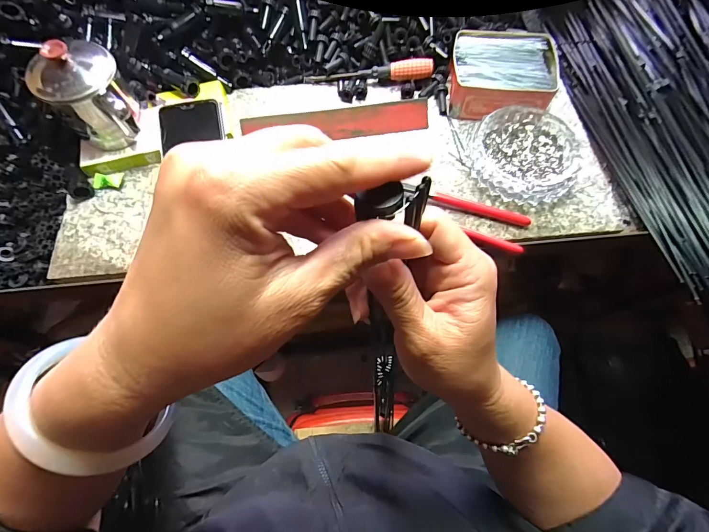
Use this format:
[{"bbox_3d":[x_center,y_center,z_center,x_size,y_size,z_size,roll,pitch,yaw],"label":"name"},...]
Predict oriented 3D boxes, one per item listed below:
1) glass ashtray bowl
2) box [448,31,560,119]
[{"bbox_3d":[0.199,-0.130,0.407,0.128,0.026,0.118,0,68,0],"label":"glass ashtray bowl"},{"bbox_3d":[0.184,-0.242,0.444,0.130,0.044,0.115,5,69,2],"label":"box"}]

